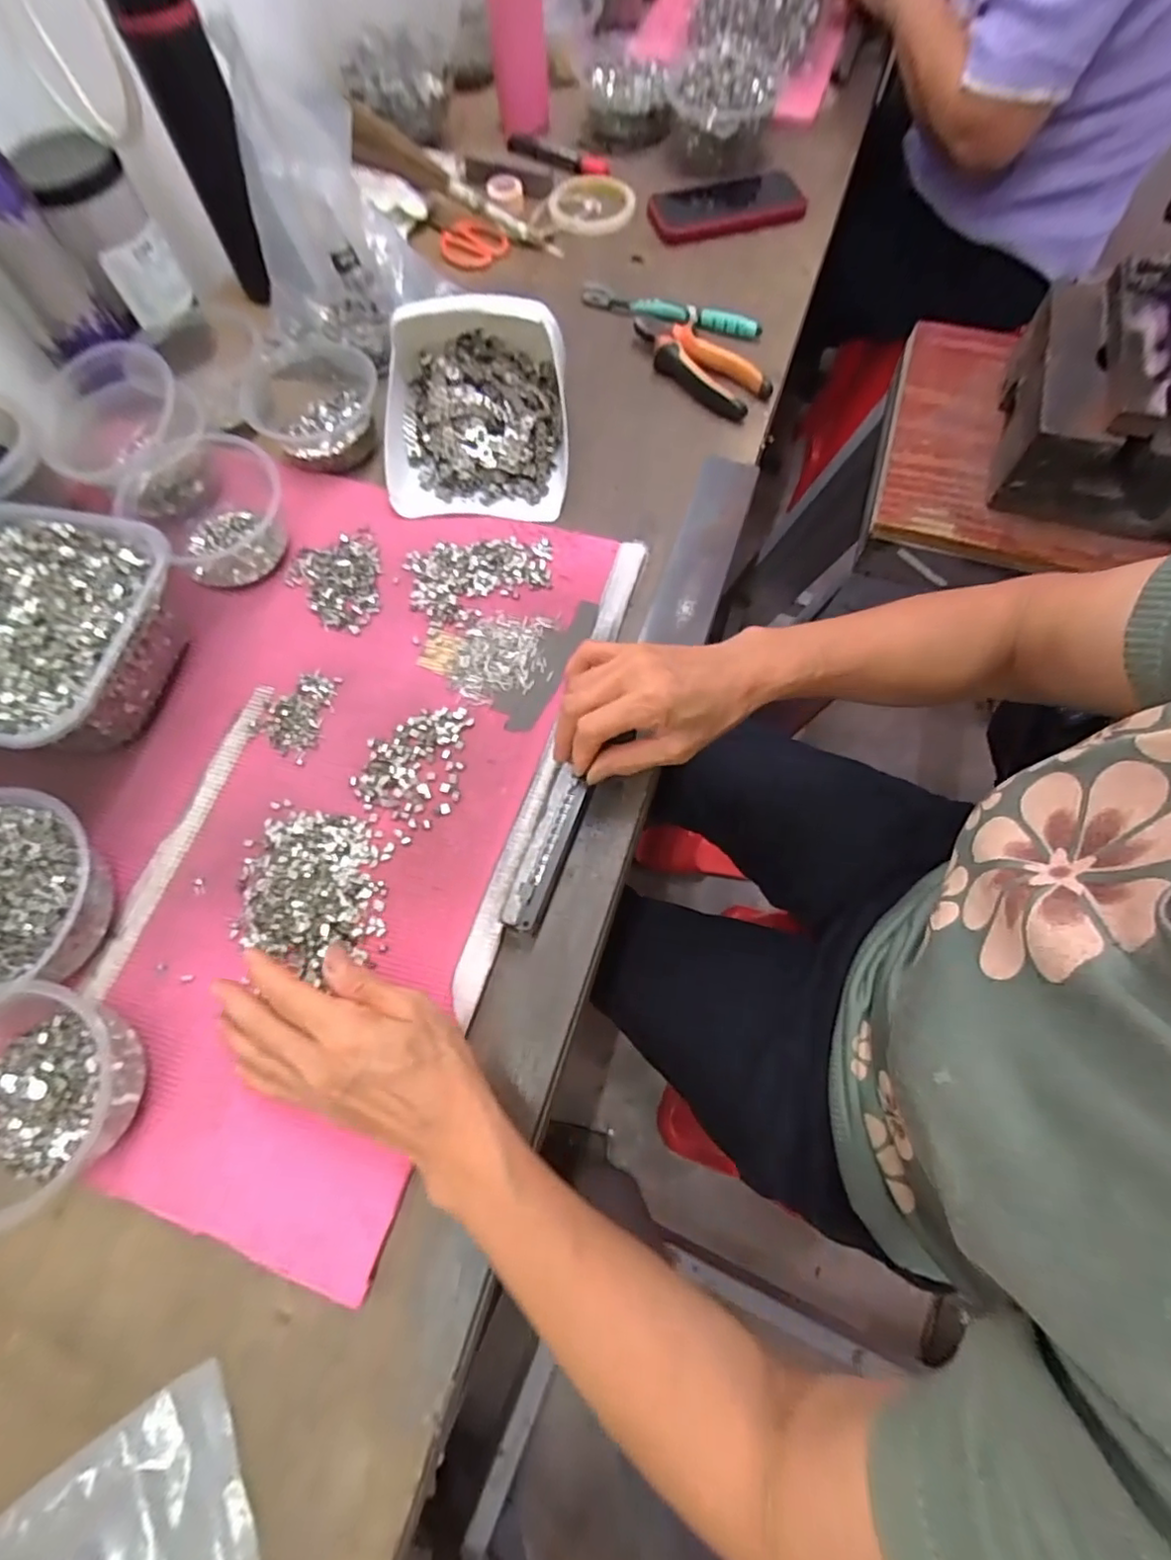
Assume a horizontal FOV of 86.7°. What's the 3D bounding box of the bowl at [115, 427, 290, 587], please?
[{"bbox_3d":[-0.302,-0.216,0.492,0.123,0.065,0.106,34,72,15],"label":"bowl"}]

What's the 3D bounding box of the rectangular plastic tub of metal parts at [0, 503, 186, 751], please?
[{"bbox_3d":[-0.383,-0.094,0.439,0.175,0.079,0.171,9,68,6],"label":"rectangular plastic tub of metal parts"}]

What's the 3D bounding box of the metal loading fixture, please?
[{"bbox_3d":[-0.026,0.045,0.402,0.029,0.020,0.104,17,69,9],"label":"metal loading fixture"}]

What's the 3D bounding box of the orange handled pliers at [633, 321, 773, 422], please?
[{"bbox_3d":[0.110,-0.400,0.597,0.145,0.027,0.055,40,74,16],"label":"orange handled pliers"}]

